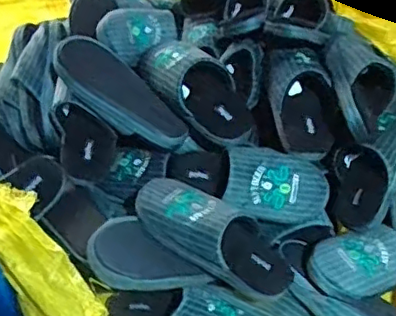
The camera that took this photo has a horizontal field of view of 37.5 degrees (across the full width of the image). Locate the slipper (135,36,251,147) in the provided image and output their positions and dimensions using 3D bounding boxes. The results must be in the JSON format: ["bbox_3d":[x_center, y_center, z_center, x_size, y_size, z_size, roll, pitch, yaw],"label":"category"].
[{"bbox_3d":[-0.005,-0.117,0.990,0.105,0.098,0.255,-34,68,-26],"label":"slipper"}]

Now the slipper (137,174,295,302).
[{"bbox_3d":[0.030,0.112,0.863,0.257,0.076,0.108,34,51,-3],"label":"slipper"}]

